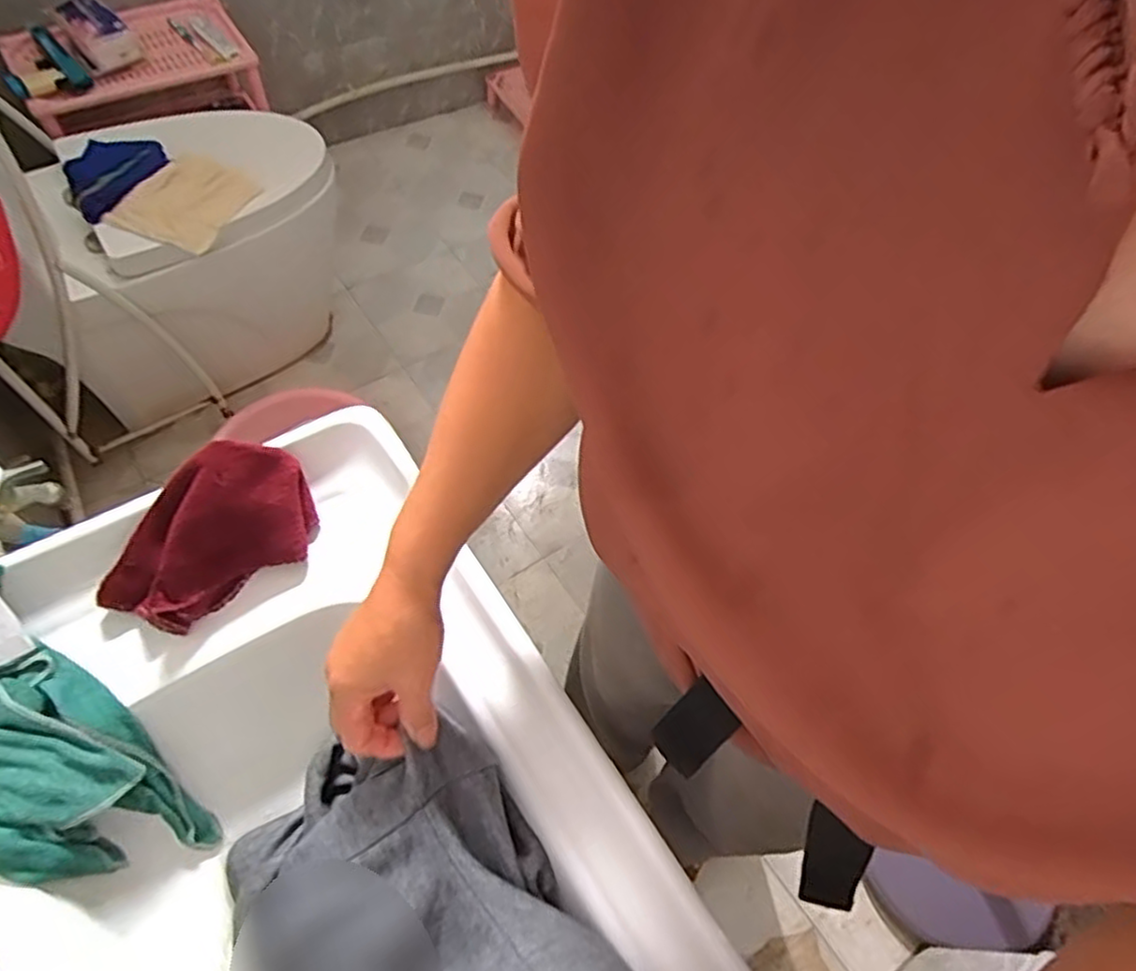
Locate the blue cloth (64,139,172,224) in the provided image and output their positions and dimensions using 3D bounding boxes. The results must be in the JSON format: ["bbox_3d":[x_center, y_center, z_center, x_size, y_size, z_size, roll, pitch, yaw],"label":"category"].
[{"bbox_3d":[-0.837,-0.576,1.276,0.106,0.077,0.202,26,60,12],"label":"blue cloth"}]

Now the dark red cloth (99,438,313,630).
[{"bbox_3d":[-0.279,0.037,0.536,0.088,0.076,0.168,41,64,20],"label":"dark red cloth"}]

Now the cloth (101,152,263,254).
[{"bbox_3d":[-0.701,-0.519,1.274,0.179,0.051,0.221,19,59,8],"label":"cloth"}]

